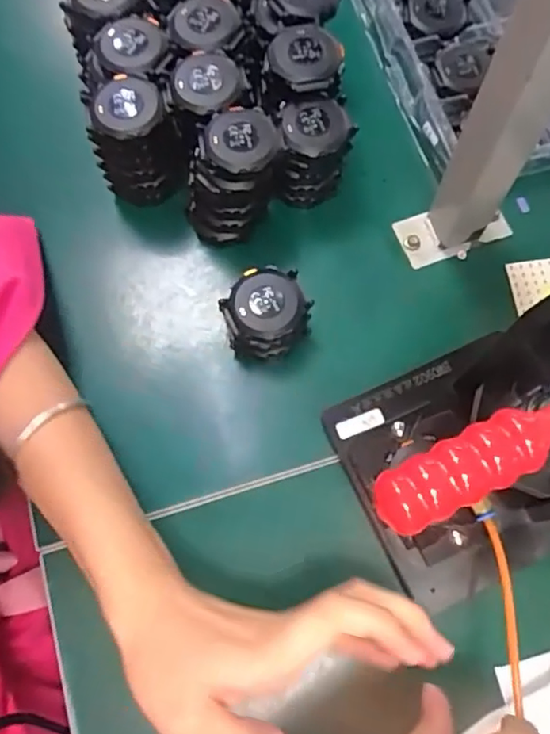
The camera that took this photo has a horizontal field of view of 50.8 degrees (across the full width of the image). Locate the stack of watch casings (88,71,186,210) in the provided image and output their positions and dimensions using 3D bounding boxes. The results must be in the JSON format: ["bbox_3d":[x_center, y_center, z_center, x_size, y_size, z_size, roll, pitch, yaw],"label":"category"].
[{"bbox_3d":[-0.096,-0.153,0.401,0.057,0.070,0.058,-27,74,-7],"label":"stack of watch casings"}]

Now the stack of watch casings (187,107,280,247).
[{"bbox_3d":[-0.029,-0.128,0.394,0.065,0.074,0.054,-3,72,0],"label":"stack of watch casings"}]

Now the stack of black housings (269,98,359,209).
[{"bbox_3d":[0.025,-0.146,0.406,0.054,0.066,0.049,-2,72,1],"label":"stack of black housings"}]

